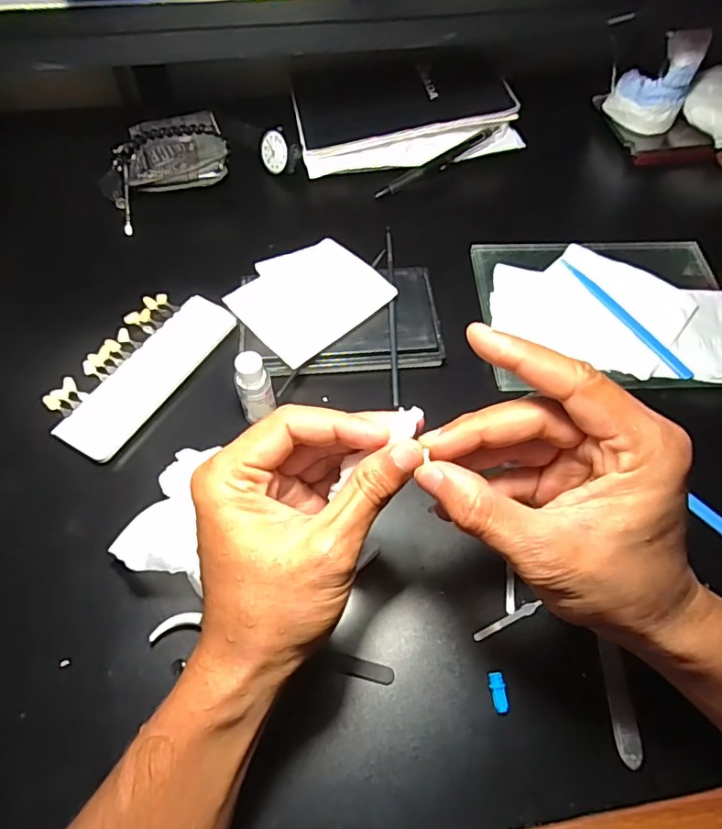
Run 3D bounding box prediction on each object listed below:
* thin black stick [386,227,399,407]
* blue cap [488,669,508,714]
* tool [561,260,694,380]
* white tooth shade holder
[{"bbox_3d":[0.024,-0.081,0.414,0.006,0.008,0.172,0,62,0],"label":"thin black stick"},{"bbox_3d":[0.075,0.153,0.299,0.009,0.008,0.020,-2,62,-1],"label":"blue cap"},{"bbox_3d":[0.207,-0.078,0.427,0.008,0.004,0.134,-28,65,-14],"label":"tool"},{"bbox_3d":[-0.166,-0.037,0.408,0.075,0.013,0.147,30,66,15],"label":"white tooth shade holder"}]

